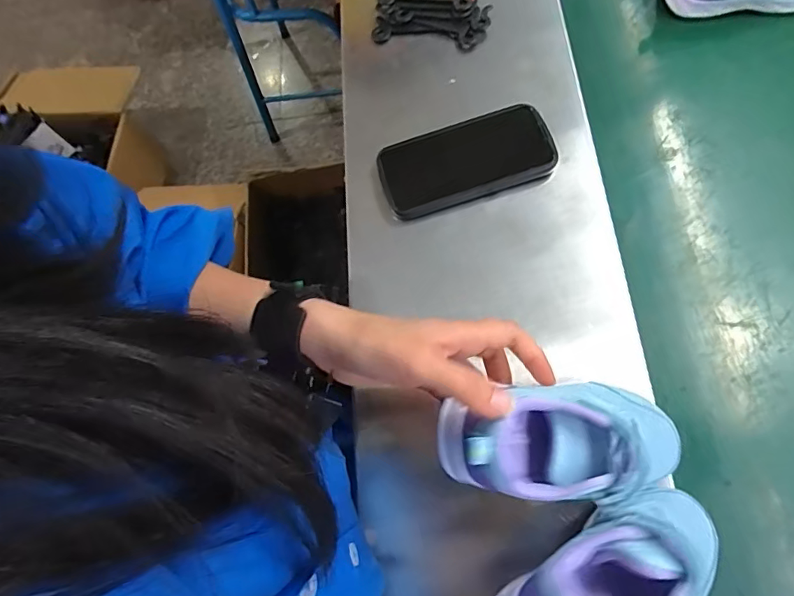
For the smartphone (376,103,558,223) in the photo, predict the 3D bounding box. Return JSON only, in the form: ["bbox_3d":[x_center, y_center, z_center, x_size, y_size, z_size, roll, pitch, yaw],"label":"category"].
[{"bbox_3d":[0.065,-0.132,0.487,0.161,0.018,0.082,-17,69,3],"label":"smartphone"}]

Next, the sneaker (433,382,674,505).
[{"bbox_3d":[0.112,0.091,0.318,0.163,0.063,0.068,3,69,-18],"label":"sneaker"}]

